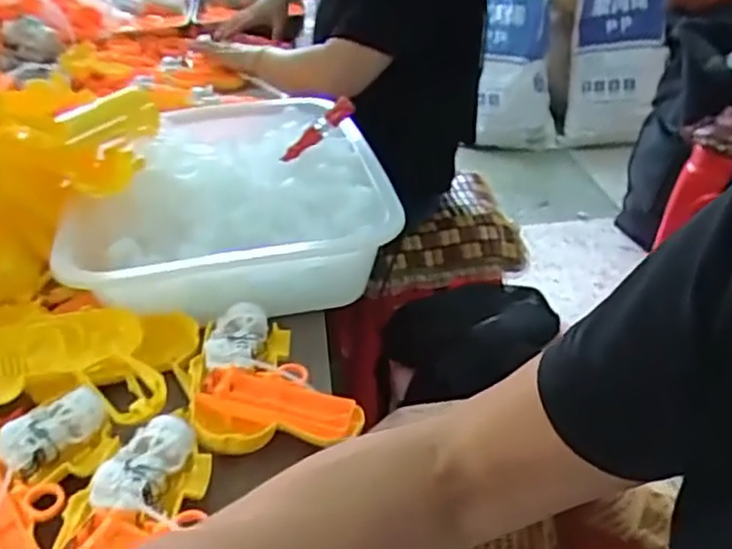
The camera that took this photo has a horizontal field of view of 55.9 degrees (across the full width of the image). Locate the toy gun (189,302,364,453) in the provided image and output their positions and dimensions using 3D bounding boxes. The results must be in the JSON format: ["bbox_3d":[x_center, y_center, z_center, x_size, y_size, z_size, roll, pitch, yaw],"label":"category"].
[{"bbox_3d":[-0.072,0.071,0.532,0.118,0.031,0.137,-6,33,-5],"label":"toy gun"}]

